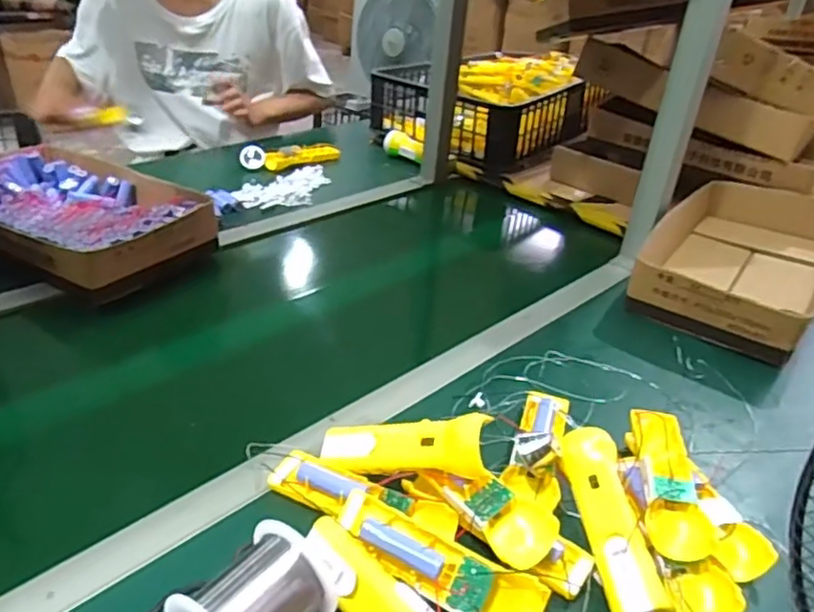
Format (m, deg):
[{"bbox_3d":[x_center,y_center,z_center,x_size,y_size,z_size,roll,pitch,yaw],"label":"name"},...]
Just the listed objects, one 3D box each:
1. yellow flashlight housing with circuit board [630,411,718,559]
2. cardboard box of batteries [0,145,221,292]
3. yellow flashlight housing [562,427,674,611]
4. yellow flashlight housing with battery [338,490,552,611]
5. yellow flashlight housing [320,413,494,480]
[{"bbox_3d":[0.230,0.155,0.566,0.059,0.041,0.157,7,31,5],"label":"yellow flashlight housing with circuit board"},{"bbox_3d":[-0.500,-0.139,0.945,0.398,0.071,0.237,21,35,26],"label":"cardboard box of batteries"},{"bbox_3d":[0.170,0.174,0.534,0.045,0.034,0.177,2,31,-3],"label":"yellow flashlight housing"},{"bbox_3d":[0.020,0.200,0.483,0.164,0.045,0.045,18,34,22],"label":"yellow flashlight housing with battery"},{"bbox_3d":[-0.004,0.125,0.554,0.160,0.043,0.031,-9,23,31],"label":"yellow flashlight housing"}]

